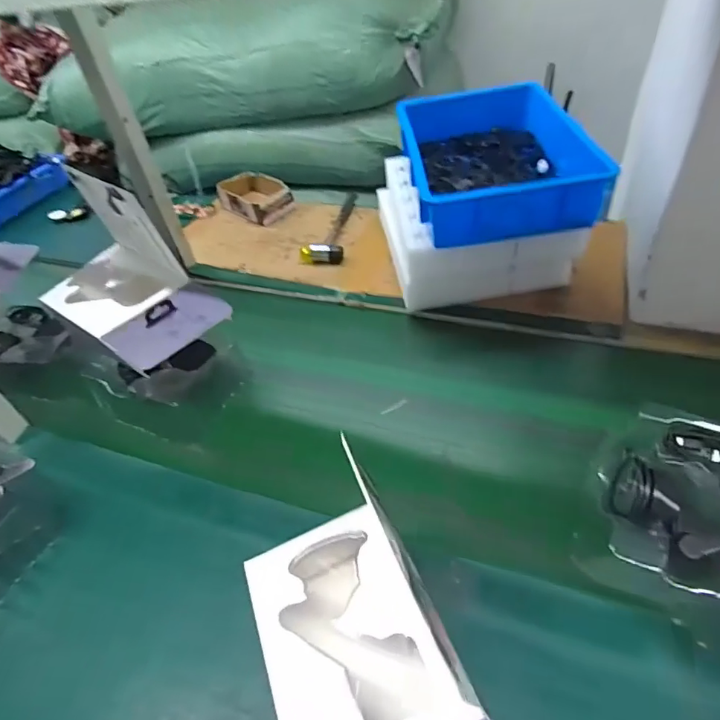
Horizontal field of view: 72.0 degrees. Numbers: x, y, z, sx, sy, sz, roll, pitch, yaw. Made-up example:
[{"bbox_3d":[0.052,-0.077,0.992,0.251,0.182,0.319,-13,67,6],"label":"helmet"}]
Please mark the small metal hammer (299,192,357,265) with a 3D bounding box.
[{"bbox_3d":[-0.064,-0.290,1.077,0.082,0.036,0.308,5,44,7],"label":"small metal hammer"}]

